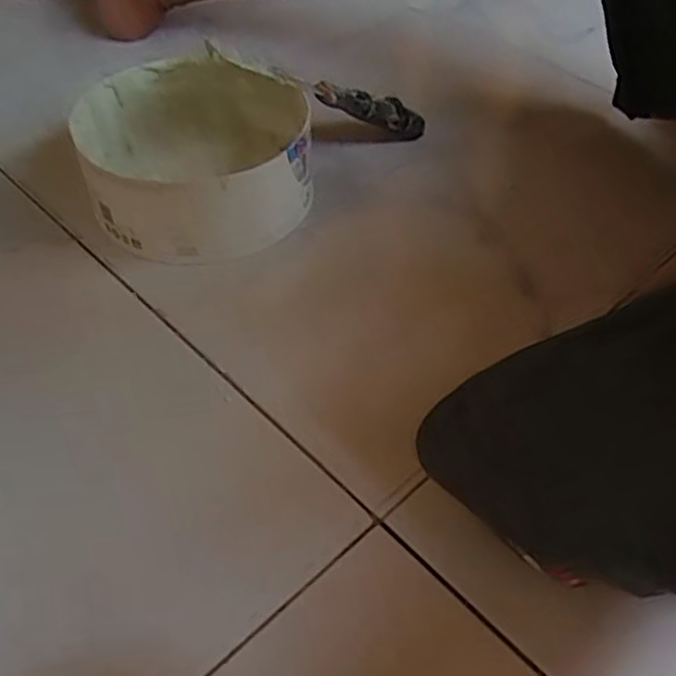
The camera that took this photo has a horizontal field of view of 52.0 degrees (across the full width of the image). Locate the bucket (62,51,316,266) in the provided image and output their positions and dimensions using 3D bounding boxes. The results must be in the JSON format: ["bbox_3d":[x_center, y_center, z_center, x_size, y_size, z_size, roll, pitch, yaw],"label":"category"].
[{"bbox_3d":[-0.110,-0.140,0.538,0.175,0.075,0.179,-4,47,-4],"label":"bucket"}]

